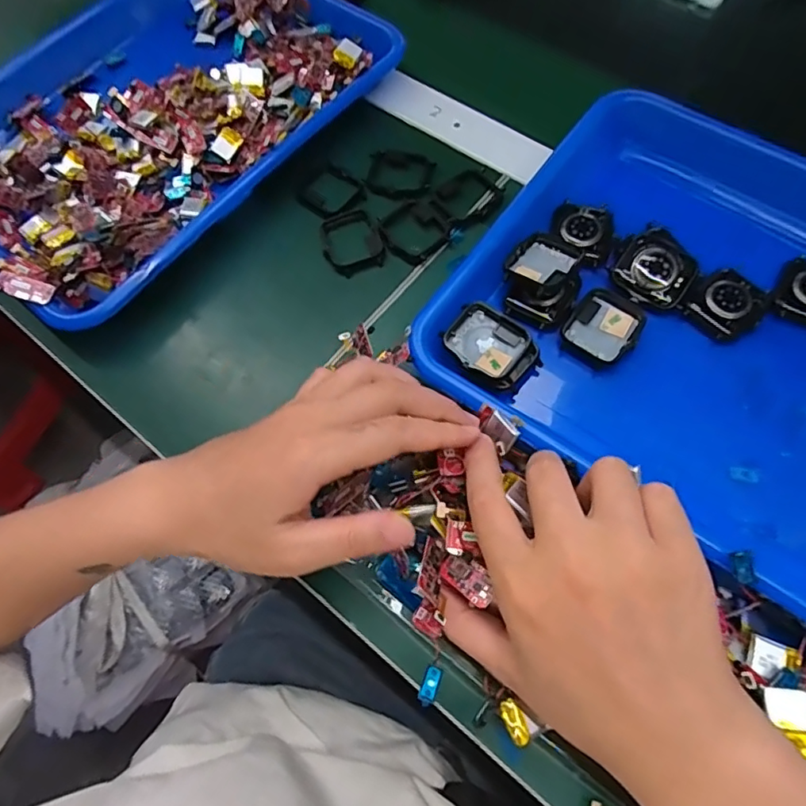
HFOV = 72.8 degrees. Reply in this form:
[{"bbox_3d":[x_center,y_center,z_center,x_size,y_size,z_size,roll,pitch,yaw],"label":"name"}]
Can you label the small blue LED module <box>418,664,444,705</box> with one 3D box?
[{"bbox_3d":[0.013,0.125,0.243,0.008,0.004,0.015,17,65,12],"label":"small blue LED module"}]

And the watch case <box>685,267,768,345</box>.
[{"bbox_3d":[0.186,-0.057,0.312,0.042,0.009,0.035,-43,72,-14],"label":"watch case"}]

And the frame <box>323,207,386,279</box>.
[{"bbox_3d":[-0.035,-0.108,0.368,0.038,0.008,0.048,-21,68,-6],"label":"frame"}]

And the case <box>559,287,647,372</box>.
[{"bbox_3d":[0.115,-0.042,0.316,0.038,0.015,0.043,31,72,15],"label":"case"}]

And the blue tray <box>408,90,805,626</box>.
[{"bbox_3d":[0.208,-0.041,0.300,0.322,0.049,0.268,33,72,15],"label":"blue tray"}]

